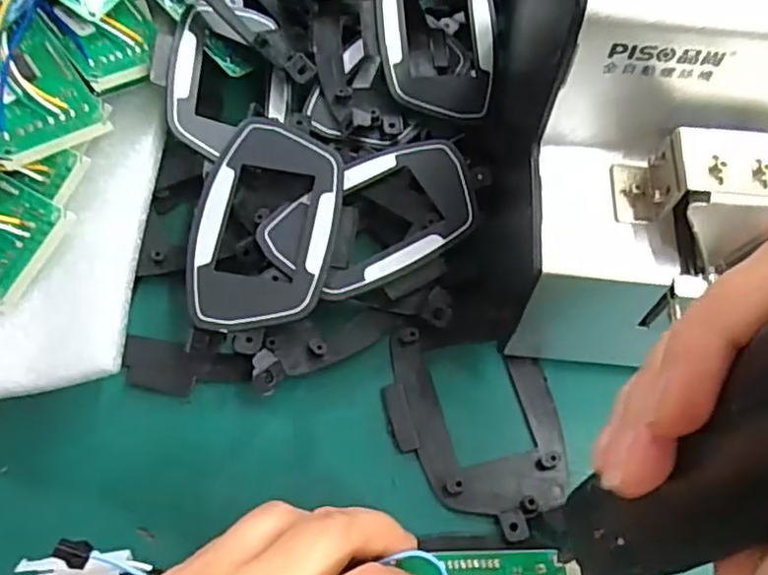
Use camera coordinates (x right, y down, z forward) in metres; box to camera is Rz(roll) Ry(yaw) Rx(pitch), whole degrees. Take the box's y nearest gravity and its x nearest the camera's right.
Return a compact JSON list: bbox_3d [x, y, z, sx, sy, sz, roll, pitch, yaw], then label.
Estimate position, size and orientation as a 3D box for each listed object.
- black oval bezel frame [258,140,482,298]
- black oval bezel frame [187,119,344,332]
[{"bbox_3d":[-0.003,-0.034,0.307,0.102,0.004,0.059,-30,70,-15],"label":"black oval bezel frame"},{"bbox_3d":[-0.053,-0.028,0.302,0.062,0.014,0.101,8,65,1],"label":"black oval bezel frame"}]

